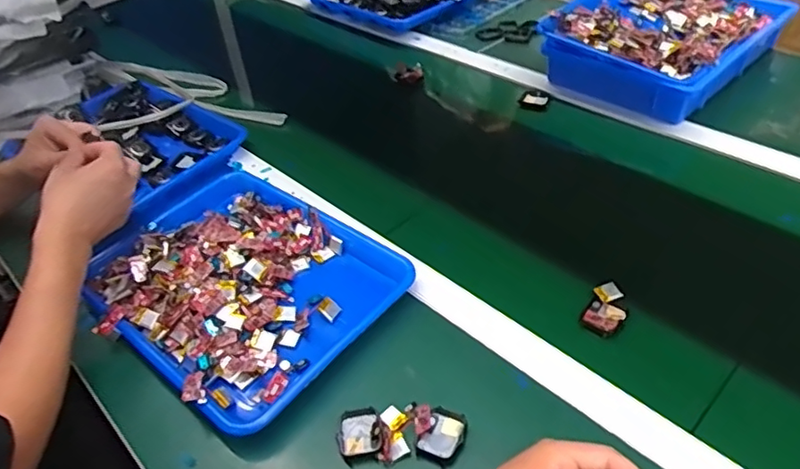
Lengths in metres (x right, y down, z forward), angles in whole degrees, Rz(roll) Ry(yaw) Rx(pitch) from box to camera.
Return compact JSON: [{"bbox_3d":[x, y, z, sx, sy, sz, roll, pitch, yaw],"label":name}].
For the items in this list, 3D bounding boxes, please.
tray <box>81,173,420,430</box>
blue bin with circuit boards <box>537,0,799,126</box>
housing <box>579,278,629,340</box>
[{"bbox_3d":[-0.184,0.045,0.651,0.348,0.046,0.263,25,52,30],"label":"tray"},{"bbox_3d":[0.413,-0.319,0.917,0.259,0.084,0.333,31,55,34],"label":"blue bin with circuit boards"},{"bbox_3d":[0.210,0.074,0.585,0.037,0.014,0.062,21,50,27],"label":"housing"}]

